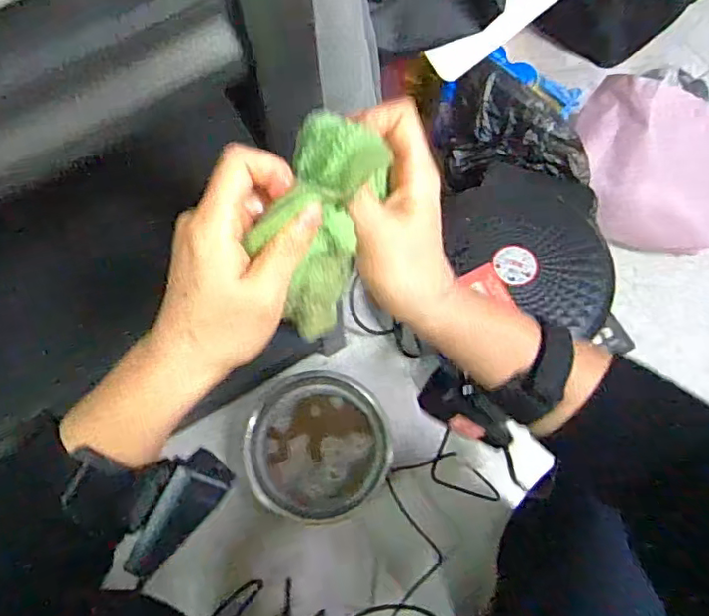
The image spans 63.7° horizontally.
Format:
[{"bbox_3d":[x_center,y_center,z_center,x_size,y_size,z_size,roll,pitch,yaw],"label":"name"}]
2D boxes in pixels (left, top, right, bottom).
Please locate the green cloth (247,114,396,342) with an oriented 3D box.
[{"bbox_3d":[-0.017,-0.042,0.309,0.057,0.064,0.117,9,110,3],"label":"green cloth"}]

